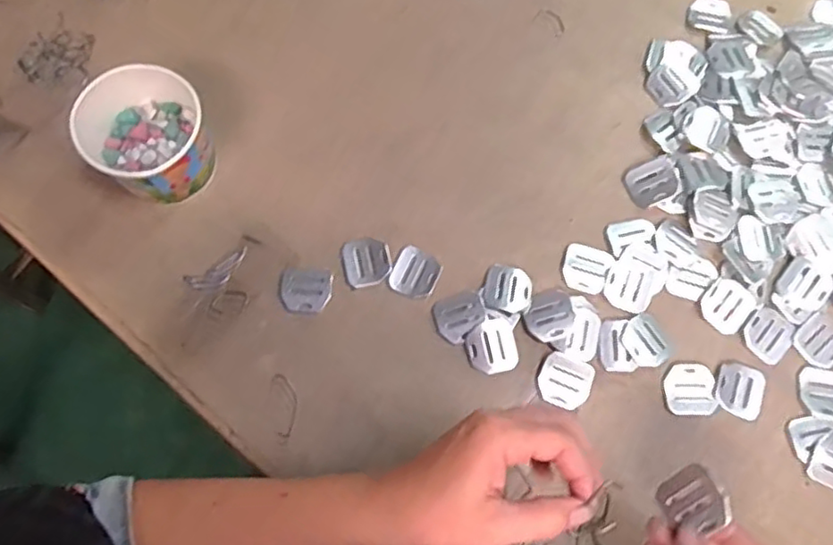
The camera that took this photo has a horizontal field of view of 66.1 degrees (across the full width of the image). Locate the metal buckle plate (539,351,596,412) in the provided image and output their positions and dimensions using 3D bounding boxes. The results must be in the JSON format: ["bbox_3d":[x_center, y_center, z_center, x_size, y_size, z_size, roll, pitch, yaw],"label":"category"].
[{"bbox_3d":[0.116,0.085,0.496,0.039,0.005,0.039,25,73,6],"label":"metal buckle plate"}]

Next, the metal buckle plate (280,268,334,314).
[{"bbox_3d":[-0.088,0.014,0.509,0.040,0.004,0.036,5,72,0],"label":"metal buckle plate"}]

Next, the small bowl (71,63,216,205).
[{"bbox_3d":[-0.210,-0.104,0.508,0.091,0.070,0.090,1,72,-2],"label":"small bowl"}]

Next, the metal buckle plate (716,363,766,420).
[{"bbox_3d":[0.251,0.091,0.494,0.036,0.004,0.040,20,73,4],"label":"metal buckle plate"}]

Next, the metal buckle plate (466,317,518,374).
[{"bbox_3d":[0.059,0.057,0.496,0.038,0.004,0.041,-11,73,-6],"label":"metal buckle plate"}]

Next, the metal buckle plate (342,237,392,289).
[{"bbox_3d":[-0.040,-0.009,0.518,0.038,0.004,0.039,-10,73,-5],"label":"metal buckle plate"}]

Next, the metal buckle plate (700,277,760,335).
[{"bbox_3d":[0.251,0.026,0.514,0.037,0.004,0.044,42,76,10],"label":"metal buckle plate"}]

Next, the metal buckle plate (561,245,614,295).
[{"bbox_3d":[0.140,-0.003,0.524,0.037,0.005,0.038,19,73,4],"label":"metal buckle plate"}]

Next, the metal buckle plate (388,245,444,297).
[{"bbox_3d":[-0.001,0.001,0.518,0.037,0.004,0.038,30,74,7],"label":"metal buckle plate"}]

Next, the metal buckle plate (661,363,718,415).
[{"bbox_3d":[0.211,0.090,0.493,0.038,0.004,0.040,2,72,-2],"label":"metal buckle plate"}]

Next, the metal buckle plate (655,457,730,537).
[{"bbox_3d":[0.166,0.137,0.383,0.036,0.005,0.039,-55,50,18],"label":"metal buckle plate"}]

